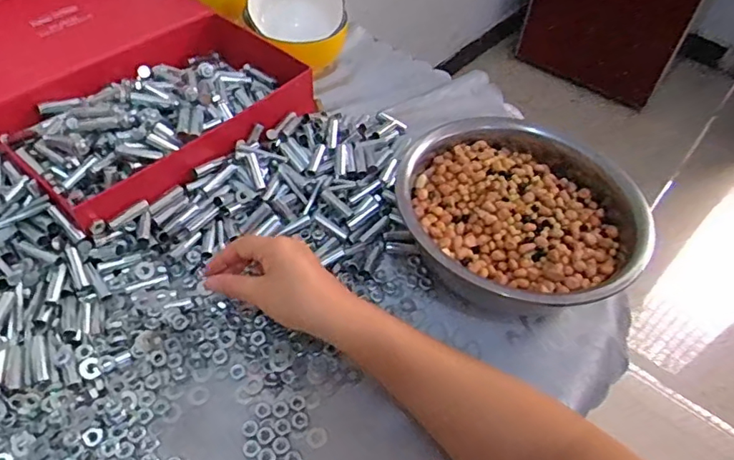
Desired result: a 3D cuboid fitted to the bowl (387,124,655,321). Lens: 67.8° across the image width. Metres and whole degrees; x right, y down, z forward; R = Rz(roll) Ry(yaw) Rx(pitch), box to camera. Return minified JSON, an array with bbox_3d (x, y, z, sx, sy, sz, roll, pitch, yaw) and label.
[{"bbox_3d":[0.144,-0.014,0.526,0.208,0.093,0.224,3,50,-3],"label":"bowl"}]

